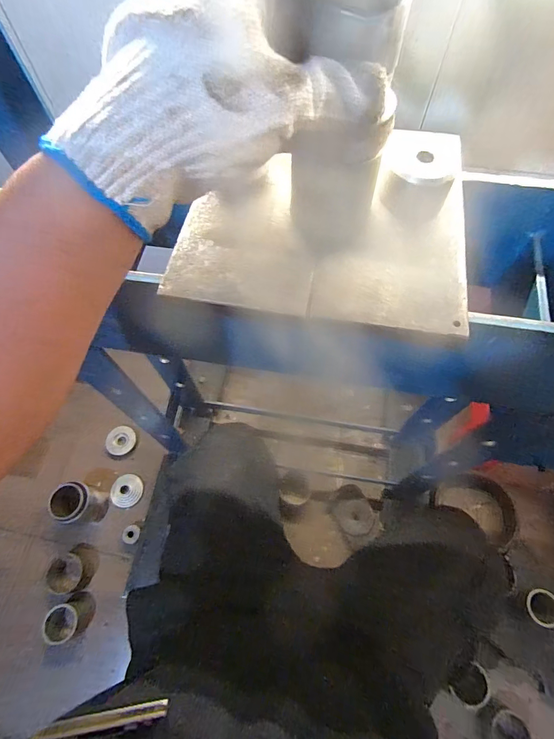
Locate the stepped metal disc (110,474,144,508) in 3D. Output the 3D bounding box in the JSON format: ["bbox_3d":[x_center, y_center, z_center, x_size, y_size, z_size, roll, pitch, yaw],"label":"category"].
[{"bbox_3d":[-0.361,0.292,0.894,0.077,0.012,0.073,0,64,0],"label":"stepped metal disc"}]

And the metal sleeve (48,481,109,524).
[{"bbox_3d":[-0.442,0.299,0.825,0.082,0.121,0.077,0,64,0],"label":"metal sleeve"}]

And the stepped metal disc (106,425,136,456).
[{"bbox_3d":[-0.393,0.179,0.940,0.069,0.016,0.070,0,64,0],"label":"stepped metal disc"}]

